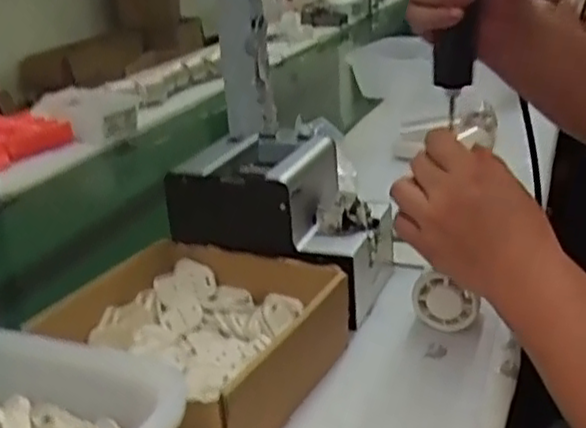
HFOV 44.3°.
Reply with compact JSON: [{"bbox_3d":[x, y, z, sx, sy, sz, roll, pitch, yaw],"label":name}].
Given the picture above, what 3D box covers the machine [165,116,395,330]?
[{"bbox_3d":[-0.004,0.010,0.702,0.179,0.143,0.142,9,25,26],"label":"machine"}]

